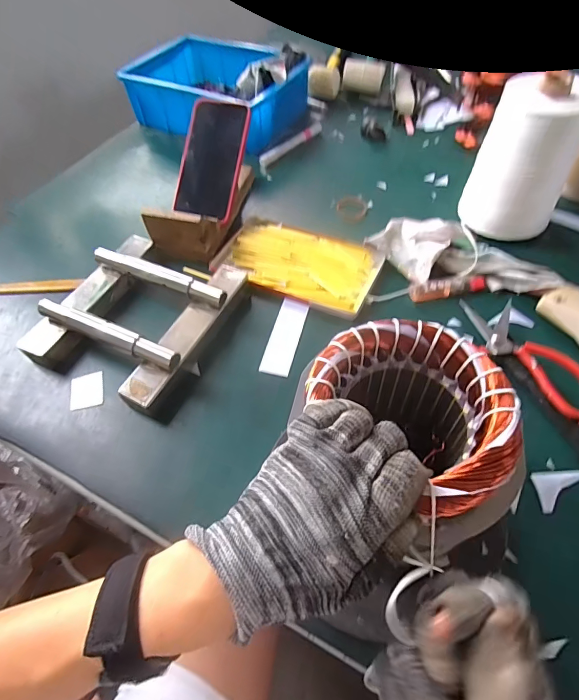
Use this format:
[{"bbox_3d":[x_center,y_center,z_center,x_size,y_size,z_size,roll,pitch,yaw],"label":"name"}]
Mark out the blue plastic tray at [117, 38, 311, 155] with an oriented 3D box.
[{"bbox_3d":[-0.133,-0.472,0.751,0.296,0.091,0.218,32,62,23],"label":"blue plastic tray"}]

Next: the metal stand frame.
[{"bbox_3d":[-0.171,-0.048,0.468,0.178,0.050,0.201,21,58,17],"label":"metal stand frame"}]

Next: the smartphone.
[{"bbox_3d":[-0.107,-0.260,0.561,0.083,0.013,0.155,15,93,15],"label":"smartphone"}]

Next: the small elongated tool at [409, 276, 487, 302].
[{"bbox_3d":[0.188,-0.075,0.488,0.088,0.014,0.021,-8,54,-2],"label":"small elongated tool"}]

